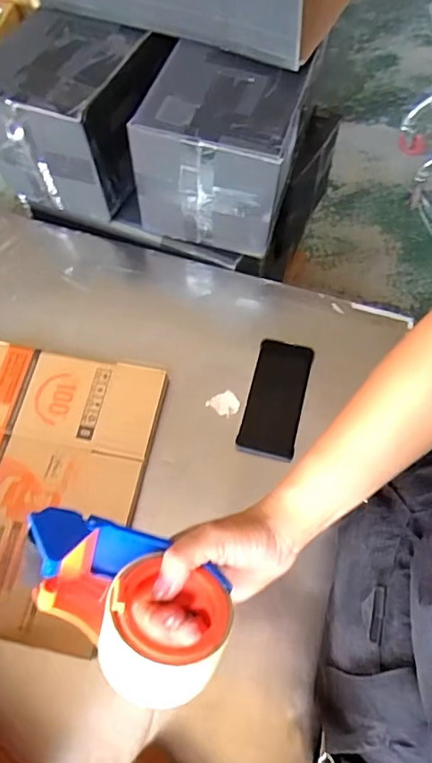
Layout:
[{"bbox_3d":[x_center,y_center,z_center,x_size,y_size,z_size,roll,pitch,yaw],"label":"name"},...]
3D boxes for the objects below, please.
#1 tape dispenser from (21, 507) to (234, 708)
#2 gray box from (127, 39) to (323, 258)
[{"bbox_3d":[-0.063,0.146,0.370,0.149,0.071,0.083,29,70,15],"label":"tape dispenser"},{"bbox_3d":[0.011,-0.331,0.759,0.202,0.179,0.186,16,67,10],"label":"gray box"}]

